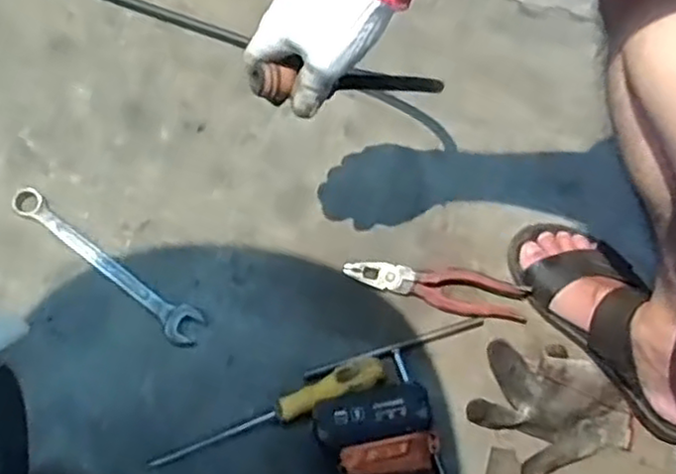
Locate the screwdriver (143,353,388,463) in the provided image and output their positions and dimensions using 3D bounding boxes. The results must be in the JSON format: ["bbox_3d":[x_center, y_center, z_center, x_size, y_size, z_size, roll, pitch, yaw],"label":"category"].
[{"bbox_3d":[-0.065,0.173,0.682,0.235,0.035,0.032,-22,69,-11],"label":"screwdriver"}]

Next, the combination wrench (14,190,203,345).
[{"bbox_3d":[-0.251,0.029,0.754,0.257,0.007,0.040,34,70,12],"label":"combination wrench"}]

